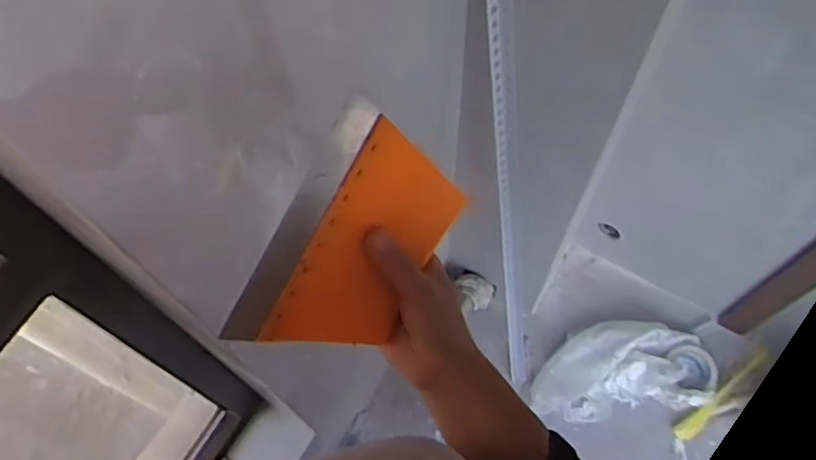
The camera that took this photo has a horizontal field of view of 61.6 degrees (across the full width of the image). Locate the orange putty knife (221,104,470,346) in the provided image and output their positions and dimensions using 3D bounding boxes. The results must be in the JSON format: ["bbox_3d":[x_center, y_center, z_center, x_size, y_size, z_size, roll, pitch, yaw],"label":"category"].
[{"bbox_3d":[-0.034,0.015,0.452,0.160,0.111,0.010,-58,33,4],"label":"orange putty knife"}]

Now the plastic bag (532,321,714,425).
[{"bbox_3d":[0.469,0.296,1.464,0.390,0.121,0.189,-8,66,-2],"label":"plastic bag"}]

